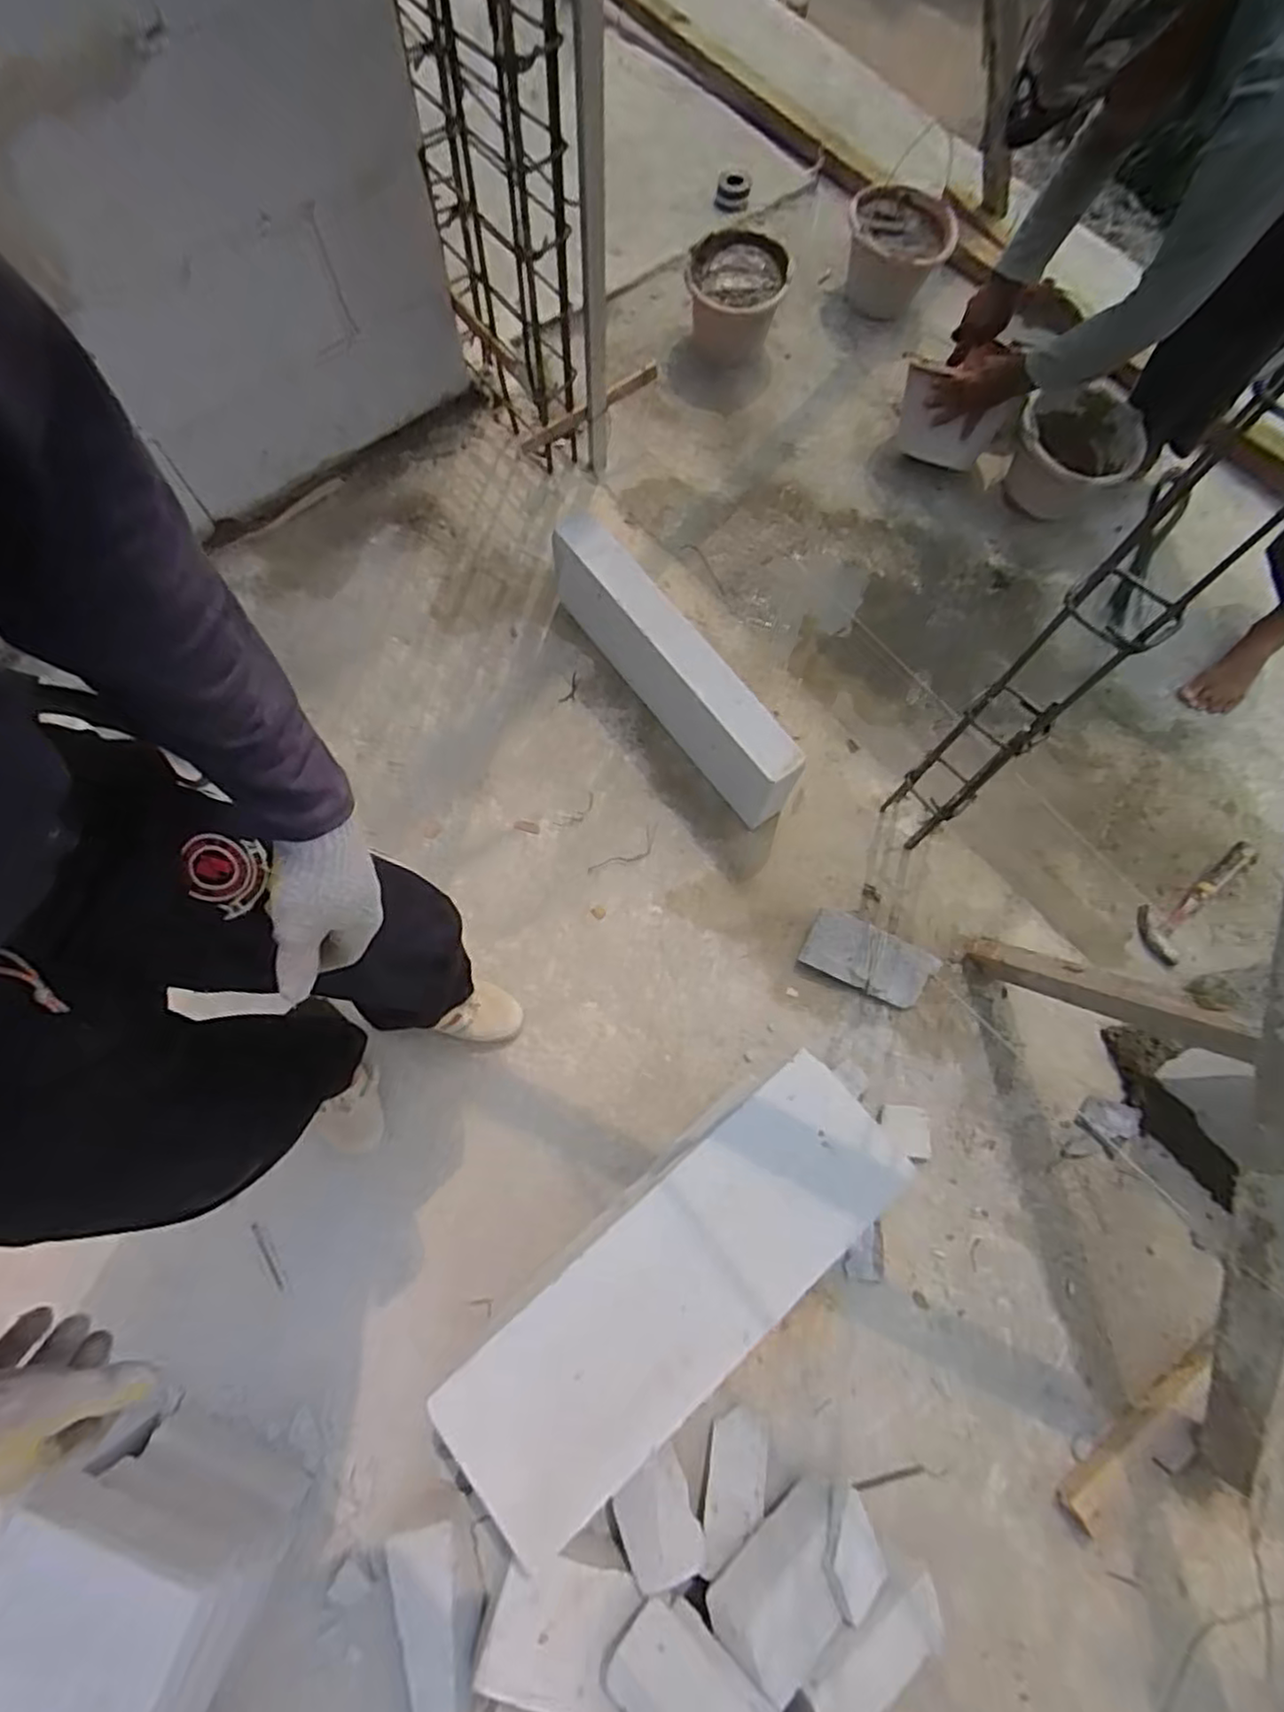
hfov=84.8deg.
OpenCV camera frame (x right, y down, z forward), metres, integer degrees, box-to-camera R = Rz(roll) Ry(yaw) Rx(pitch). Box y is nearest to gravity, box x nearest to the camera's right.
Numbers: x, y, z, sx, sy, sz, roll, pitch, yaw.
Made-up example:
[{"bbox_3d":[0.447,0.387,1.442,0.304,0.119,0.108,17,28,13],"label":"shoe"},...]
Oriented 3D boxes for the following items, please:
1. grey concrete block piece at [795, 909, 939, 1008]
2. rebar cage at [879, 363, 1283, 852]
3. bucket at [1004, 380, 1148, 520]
[{"bbox_3d":[0.374,0.168,1.148,0.215,0.056,0.104,26,72,7],"label":"grey concrete block piece"},{"bbox_3d":[0.486,-0.196,0.882,0.095,0.803,0.094,42,75,12],"label":"rebar cage"},{"bbox_3d":[0.854,-0.806,1.399,0.223,0.179,0.226,1,71,-1],"label":"bucket"}]

